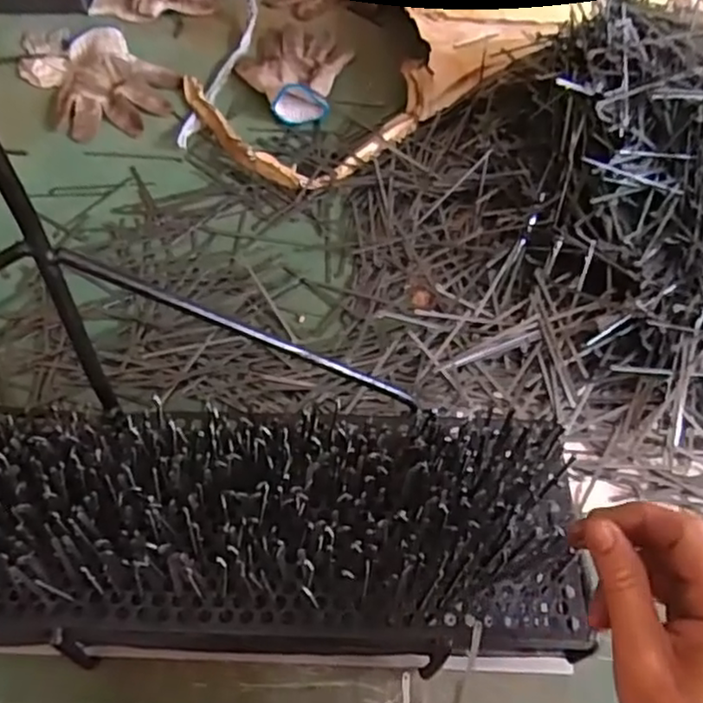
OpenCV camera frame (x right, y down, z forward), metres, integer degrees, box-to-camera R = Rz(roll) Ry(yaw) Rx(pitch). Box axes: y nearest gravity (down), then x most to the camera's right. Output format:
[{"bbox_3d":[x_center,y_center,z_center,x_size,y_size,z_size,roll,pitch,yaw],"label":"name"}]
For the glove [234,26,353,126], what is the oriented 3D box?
[{"bbox_3d":[-0.069,-0.353,0.799,0.118,0.028,0.181,13,58,8],"label":"glove"}]

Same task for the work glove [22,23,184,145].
[{"bbox_3d":[-0.321,-0.337,0.781,0.234,0.028,0.143,37,64,20],"label":"work glove"}]

